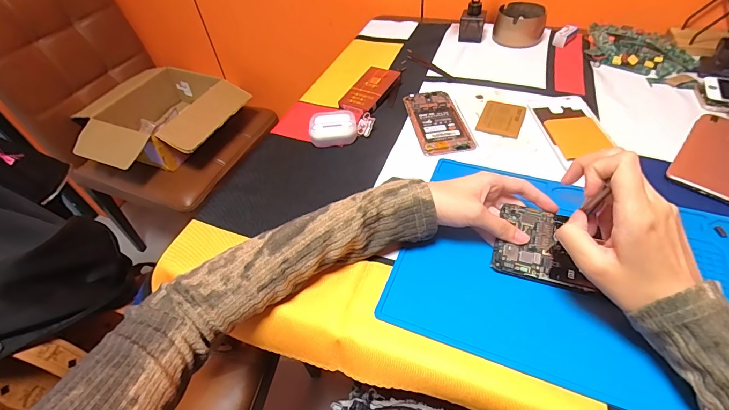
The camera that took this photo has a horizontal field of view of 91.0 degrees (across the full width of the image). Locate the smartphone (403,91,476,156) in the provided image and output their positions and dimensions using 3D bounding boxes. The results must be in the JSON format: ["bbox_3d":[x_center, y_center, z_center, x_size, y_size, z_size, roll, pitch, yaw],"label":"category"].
[{"bbox_3d":[0.102,-0.121,0.509,0.069,0.005,0.140,-10,48,-2],"label":"smartphone"}]

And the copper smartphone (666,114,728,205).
[{"bbox_3d":[0.418,-0.059,0.419,0.075,0.006,0.158,33,60,30],"label":"copper smartphone"}]

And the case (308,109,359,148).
[{"bbox_3d":[-0.043,-0.107,0.503,0.064,0.030,0.050,-11,48,-3],"label":"case"}]

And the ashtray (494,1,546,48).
[{"bbox_3d":[0.284,-0.331,0.658,0.084,0.045,0.088,11,51,16],"label":"ashtray"}]

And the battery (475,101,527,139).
[{"bbox_3d":[0.188,-0.119,0.493,0.055,0.009,0.066,17,53,20],"label":"battery"}]

